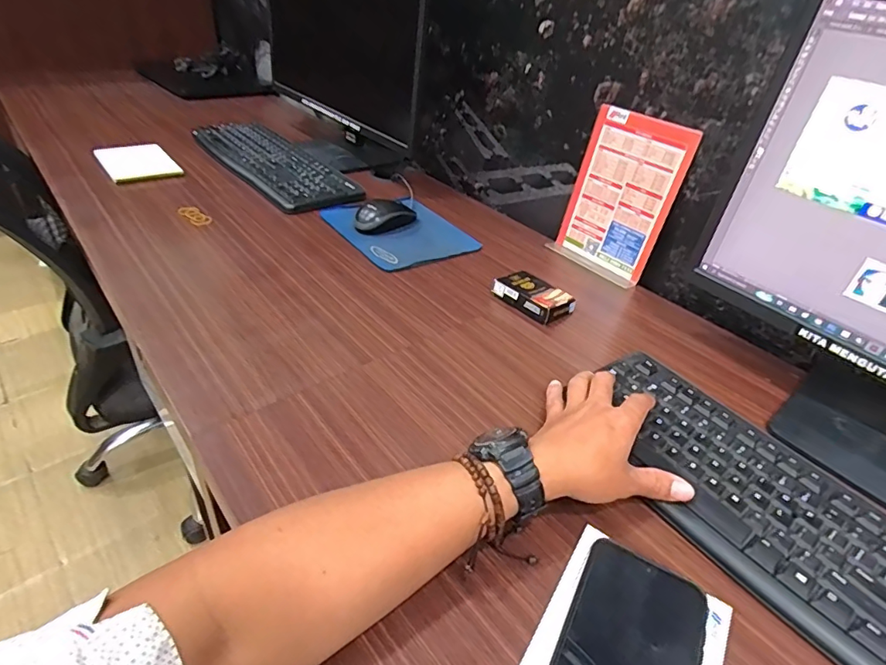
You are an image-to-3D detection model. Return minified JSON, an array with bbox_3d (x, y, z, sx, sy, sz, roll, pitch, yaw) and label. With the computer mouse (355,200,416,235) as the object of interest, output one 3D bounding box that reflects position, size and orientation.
[{"bbox_3d":[-0.089,-0.180,0.768,0.053,0.030,0.101,33,45,31],"label":"computer mouse"}]

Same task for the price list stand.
[{"bbox_3d":[0.247,-0.191,0.709,0.059,0.206,0.147,-28,49,-35],"label":"price list stand"}]

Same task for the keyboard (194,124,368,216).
[{"bbox_3d":[-0.323,-0.323,0.932,0.152,0.020,0.442,-25,47,-33],"label":"keyboard"}]

